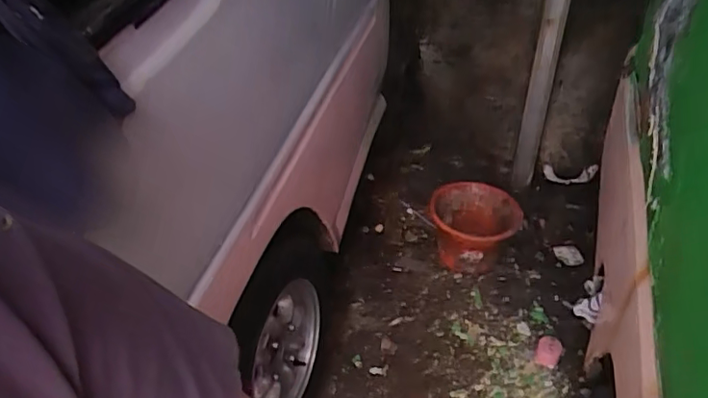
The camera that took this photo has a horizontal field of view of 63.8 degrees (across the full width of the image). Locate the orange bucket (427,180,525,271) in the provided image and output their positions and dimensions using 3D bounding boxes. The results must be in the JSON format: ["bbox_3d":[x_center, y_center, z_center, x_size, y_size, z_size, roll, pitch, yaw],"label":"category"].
[{"bbox_3d":[0.376,0.093,1.808,0.277,0.193,0.268,-3,42,3],"label":"orange bucket"}]

